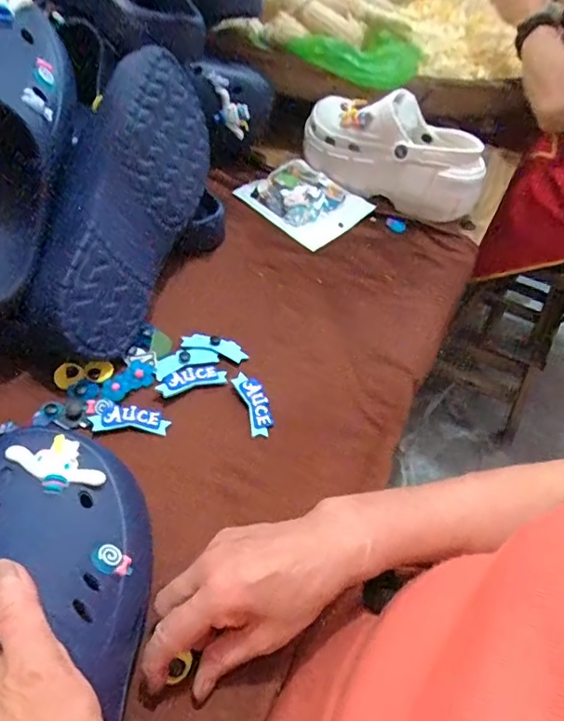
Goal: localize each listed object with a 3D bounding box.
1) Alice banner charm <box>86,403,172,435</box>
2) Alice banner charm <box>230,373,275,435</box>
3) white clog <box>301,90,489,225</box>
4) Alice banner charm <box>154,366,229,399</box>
[{"bbox_3d":[-0.125,0.048,0.432,0.061,0.004,0.023,9,49,-3],"label":"Alice banner charm"},{"bbox_3d":[-0.024,0.037,0.450,0.021,0.004,0.060,-23,64,-4],"label":"Alice banner charm"},{"bbox_3d":[0.136,-0.260,0.653,0.237,0.112,0.076,31,52,16],"label":"white clog"},{"bbox_3d":[-0.080,0.015,0.461,0.058,0.007,0.025,-14,54,-21],"label":"Alice banner charm"}]

